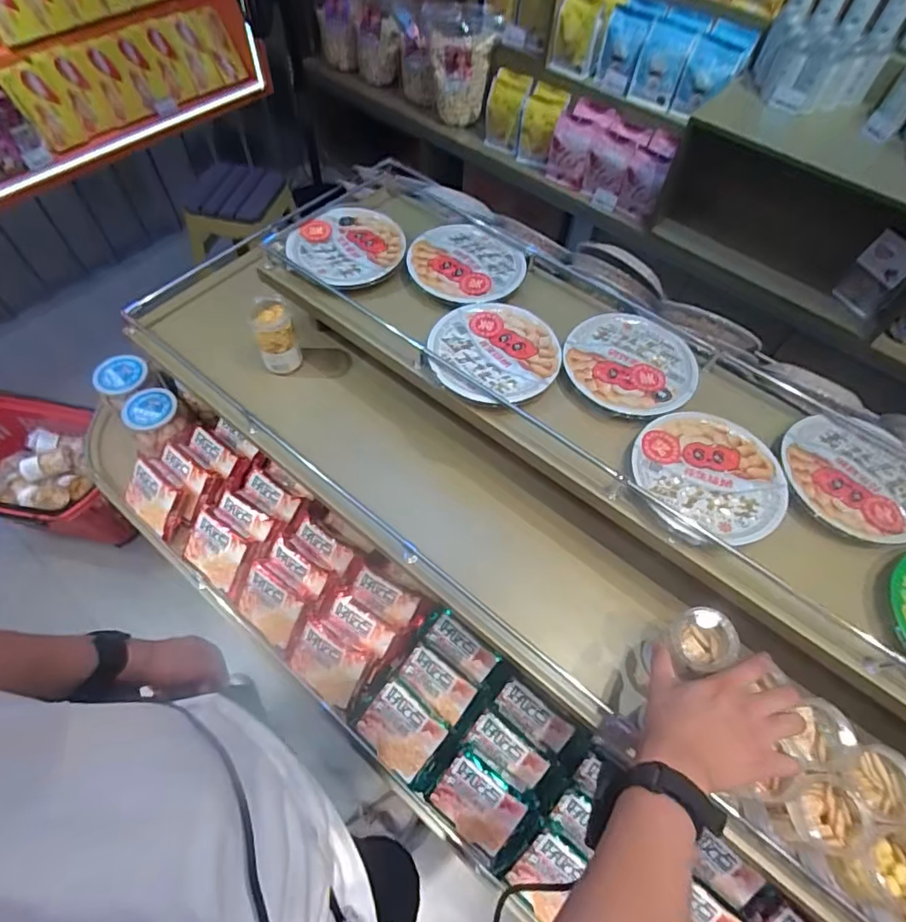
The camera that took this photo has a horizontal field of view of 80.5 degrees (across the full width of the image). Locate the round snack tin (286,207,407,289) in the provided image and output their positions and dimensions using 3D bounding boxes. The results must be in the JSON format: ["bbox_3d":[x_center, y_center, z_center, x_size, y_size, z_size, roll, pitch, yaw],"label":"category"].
[{"bbox_3d":[-0.163,-0.339,0.842,0.174,0.017,0.173,1,59,-2],"label":"round snack tin"}]

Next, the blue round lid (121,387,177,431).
[{"bbox_3d":[-0.601,-0.104,1.056,0.100,0.023,0.081,-14,76,-13],"label":"blue round lid"}]

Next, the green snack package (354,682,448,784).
[{"bbox_3d":[-0.085,0.429,0.849,0.120,0.032,0.104,38,95,15],"label":"green snack package"}]

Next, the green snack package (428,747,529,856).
[{"bbox_3d":[0.037,0.510,0.799,0.122,0.027,0.111,38,105,16],"label":"green snack package"}]

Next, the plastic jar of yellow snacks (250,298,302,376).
[{"bbox_3d":[-0.285,-0.197,0.863,0.058,0.113,0.067,-18,61,-13],"label":"plastic jar of yellow snacks"}]

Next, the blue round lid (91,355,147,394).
[{"bbox_3d":[-0.676,-0.176,1.087,0.097,0.014,0.080,-16,78,-15],"label":"blue round lid"}]

